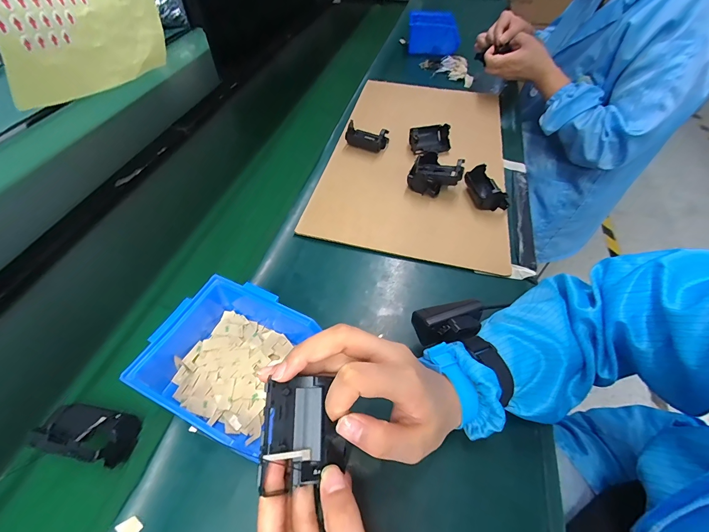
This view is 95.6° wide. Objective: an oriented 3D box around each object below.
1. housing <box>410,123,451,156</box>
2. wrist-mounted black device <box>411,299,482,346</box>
[{"bbox_3d":[0.138,-0.232,0.588,0.071,0.036,0.054,-21,55,-15],"label":"housing"},{"bbox_3d":[0.098,0.055,0.321,0.072,0.020,0.041,-11,56,-8],"label":"wrist-mounted black device"}]

